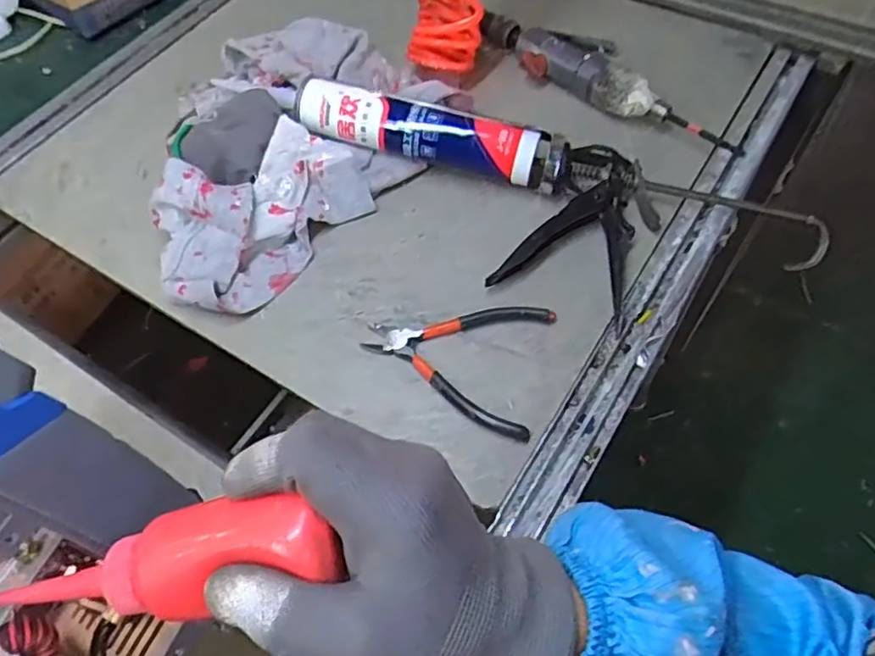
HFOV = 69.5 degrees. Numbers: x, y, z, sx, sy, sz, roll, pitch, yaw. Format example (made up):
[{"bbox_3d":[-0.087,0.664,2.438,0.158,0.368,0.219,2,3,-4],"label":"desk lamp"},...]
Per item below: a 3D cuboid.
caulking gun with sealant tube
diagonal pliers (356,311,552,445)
[{"bbox_3d":[0.079,-0.114,0.540,0.505,0.067,0.162,13,61,13],"label":"caulking gun with sealant tube"},{"bbox_3d":[0.011,0.024,0.496,0.140,0.013,0.110,9,60,10],"label":"diagonal pliers"}]

